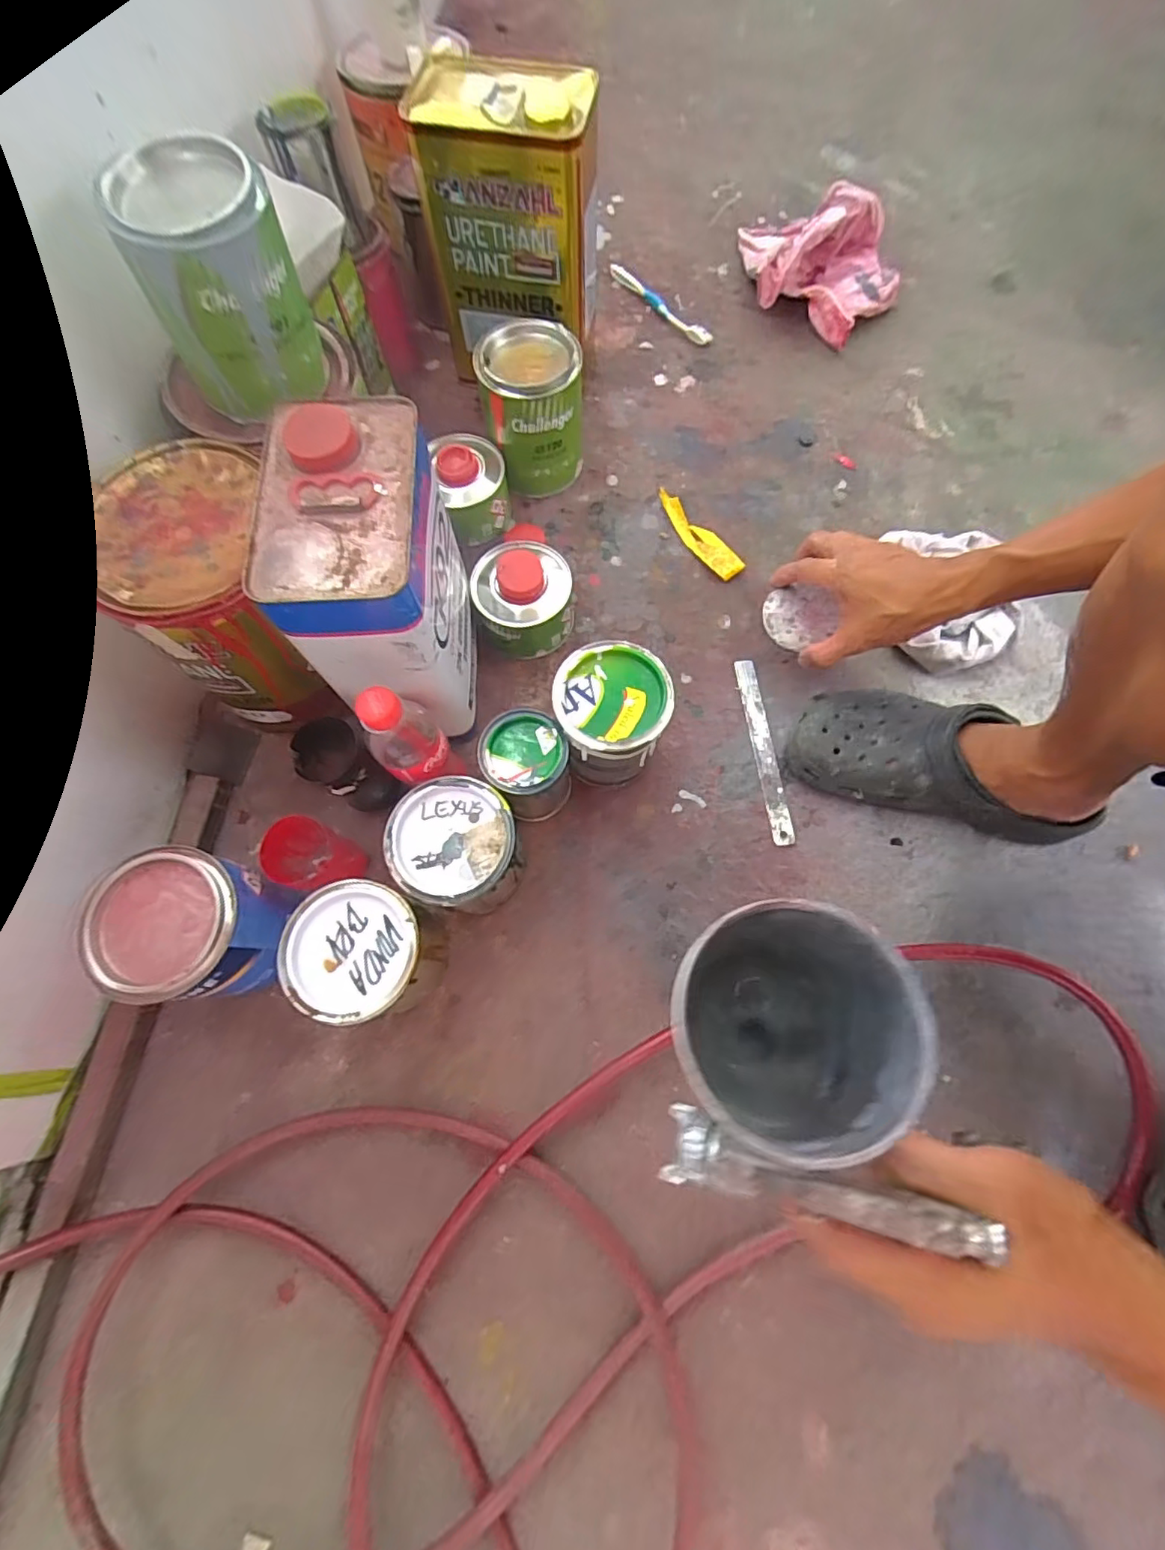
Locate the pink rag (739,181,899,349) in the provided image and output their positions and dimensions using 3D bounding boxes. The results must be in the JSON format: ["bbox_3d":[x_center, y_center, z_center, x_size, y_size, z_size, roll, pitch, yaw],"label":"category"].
[{"bbox_3d":[0.307,-0.676,0.771,0.219,0.079,0.232,18,73,7],"label":"pink rag"}]

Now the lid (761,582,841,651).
[{"bbox_3d":[0.214,-0.157,0.581,0.066,0.018,0.059,-15,72,-4],"label":"lid"}]

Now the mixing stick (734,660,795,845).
[{"bbox_3d":[0.181,-0.026,0.589,0.020,0.007,0.192,-7,71,-1],"label":"mixing stick"}]

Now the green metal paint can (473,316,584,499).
[{"bbox_3d":[-0.052,-0.393,0.649,0.099,0.133,0.094,0,71,1],"label":"green metal paint can"}]

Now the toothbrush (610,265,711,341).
[{"bbox_3d":[0.100,-0.636,0.791,0.021,0.011,0.207,-36,74,-10],"label":"toothbrush"}]

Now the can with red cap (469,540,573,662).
[{"bbox_3d":[-0.061,-0.182,0.598,0.096,0.092,0.099,-1,71,1],"label":"can with red cap"}]

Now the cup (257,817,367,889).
[{"bbox_3d":[-0.232,0.074,0.518,0.051,0.097,0.055,0,71,1],"label":"cup"}]

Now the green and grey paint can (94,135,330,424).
[{"bbox_3d":[-0.267,-0.365,0.449,0.109,0.140,0.091,-29,75,-8],"label":"green and grey paint can"}]

